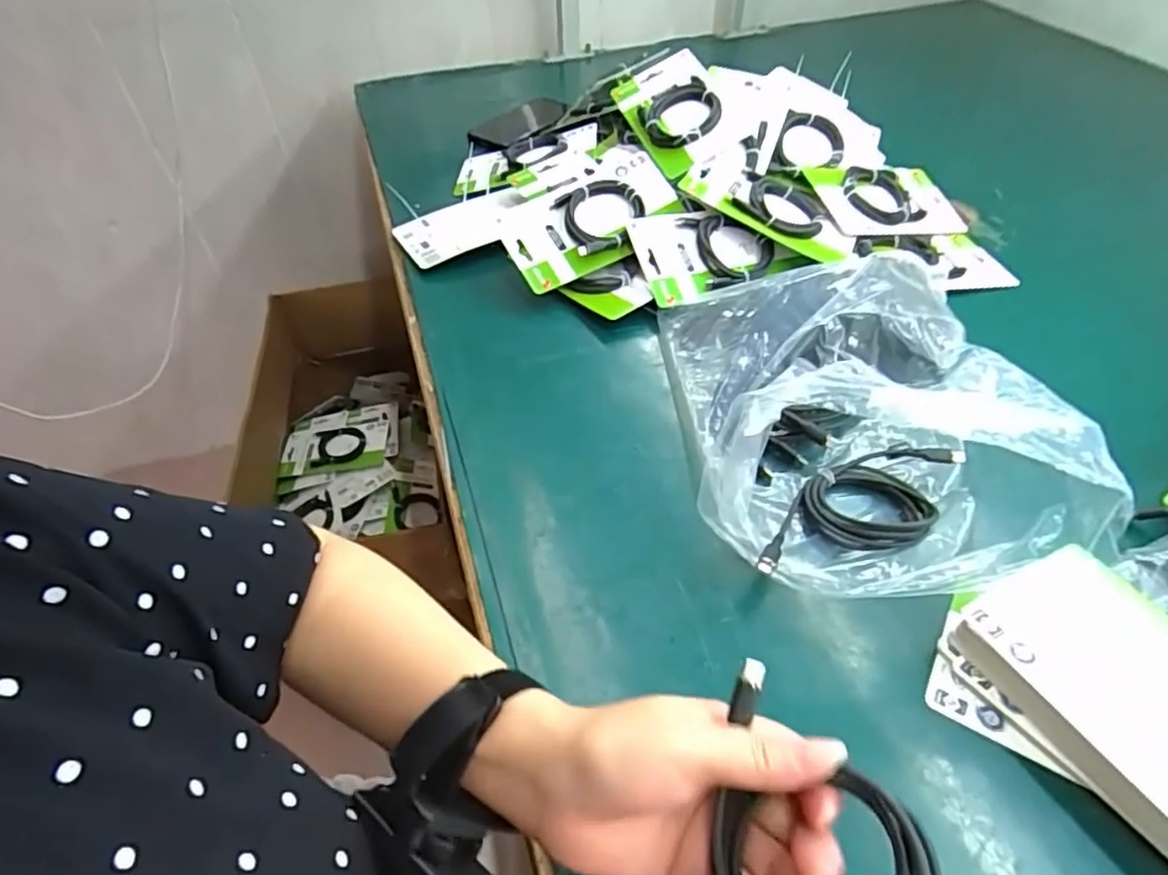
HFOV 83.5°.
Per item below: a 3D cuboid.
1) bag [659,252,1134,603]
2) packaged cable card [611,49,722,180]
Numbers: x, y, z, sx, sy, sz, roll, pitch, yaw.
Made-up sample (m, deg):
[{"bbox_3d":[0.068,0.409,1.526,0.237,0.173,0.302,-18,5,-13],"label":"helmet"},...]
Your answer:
[{"bbox_3d":[0.188,-0.043,0.473,0.225,0.113,0.293,-2,47,0],"label":"bag"},{"bbox_3d":[0.099,-0.359,0.715,0.093,0.028,0.188,-27,56,10],"label":"packaged cable card"}]

